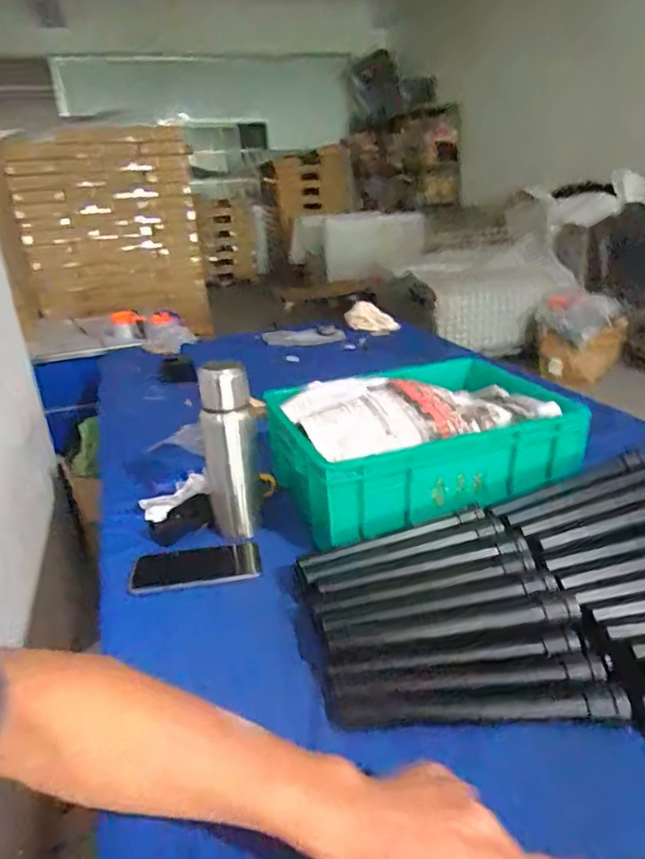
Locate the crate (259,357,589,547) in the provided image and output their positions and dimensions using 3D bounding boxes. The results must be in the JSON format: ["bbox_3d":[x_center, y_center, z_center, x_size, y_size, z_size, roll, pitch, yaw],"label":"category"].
[{"bbox_3d":[0.133,0.011,0.855,0.384,0.118,0.292,-11,24,-16],"label":"crate"}]

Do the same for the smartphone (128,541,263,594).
[{"bbox_3d":[-0.162,0.179,0.736,0.161,0.014,0.080,-7,23,-7],"label":"smartphone"}]

